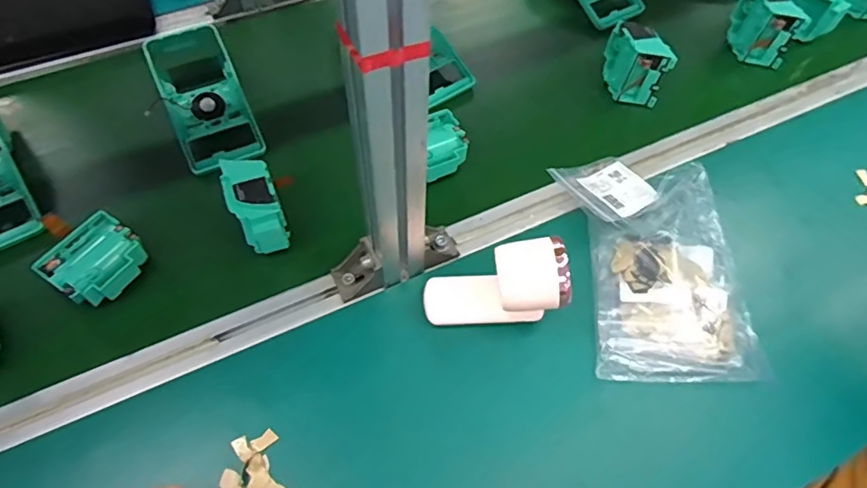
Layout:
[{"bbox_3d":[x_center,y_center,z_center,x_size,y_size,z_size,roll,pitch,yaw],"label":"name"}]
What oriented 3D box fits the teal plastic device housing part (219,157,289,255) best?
[{"bbox_3d":[-0.166,-0.034,0.520,0.042,0.068,0.076,-18,62,-13],"label":"teal plastic device housing part"}]

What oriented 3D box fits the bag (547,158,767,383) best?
[{"bbox_3d":[0.209,0.013,0.514,0.143,0.032,0.222,0,60,-3],"label":"bag"}]

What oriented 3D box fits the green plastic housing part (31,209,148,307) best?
[{"bbox_3d":[-0.307,0.020,0.507,0.075,0.036,0.074,34,63,16],"label":"green plastic housing part"}]

